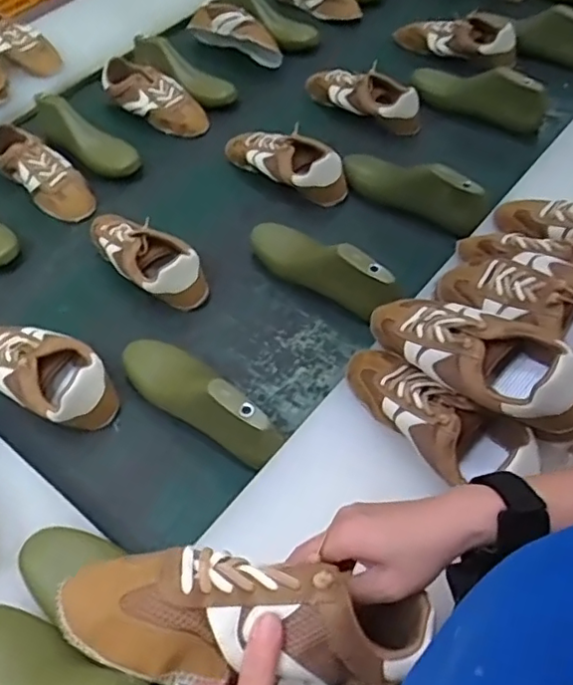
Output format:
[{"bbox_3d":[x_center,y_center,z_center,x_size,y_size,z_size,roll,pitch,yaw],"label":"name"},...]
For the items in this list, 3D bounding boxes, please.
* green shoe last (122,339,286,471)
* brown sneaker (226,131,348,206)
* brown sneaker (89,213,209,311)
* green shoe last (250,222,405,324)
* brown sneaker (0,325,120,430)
[{"bbox_3d":[-0.108,0.060,0.725,0.246,0.083,0.069,31,61,24],"label":"green shoe last"},{"bbox_3d":[-0.015,-0.298,1.008,0.253,0.083,0.080,30,61,24],"label":"brown sneaker"},{"bbox_3d":[-0.216,-0.134,0.889,0.239,0.074,0.086,33,62,25],"label":"brown sneaker"},{"bbox_3d":[0.045,-0.108,0.845,0.248,0.094,0.068,37,64,27],"label":"green shoe last"},{"bbox_3d":[-0.316,0.031,0.774,0.222,0.071,0.093,27,61,22],"label":"brown sneaker"}]

